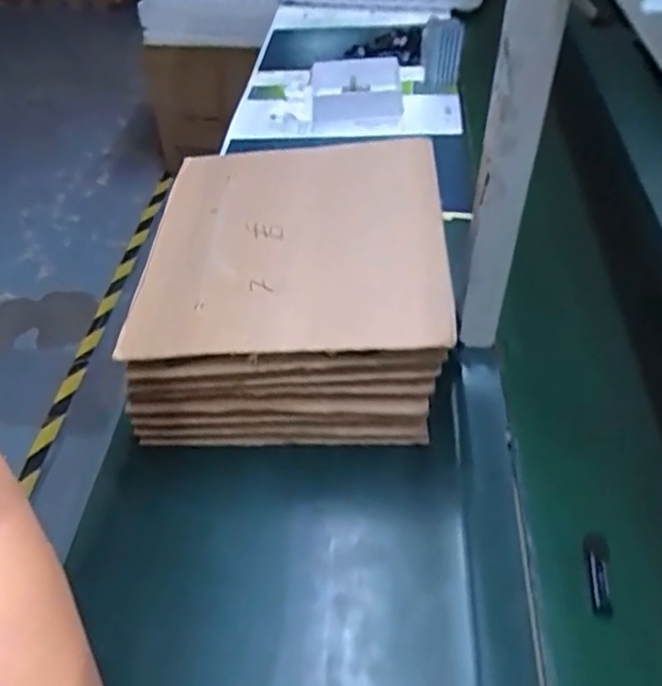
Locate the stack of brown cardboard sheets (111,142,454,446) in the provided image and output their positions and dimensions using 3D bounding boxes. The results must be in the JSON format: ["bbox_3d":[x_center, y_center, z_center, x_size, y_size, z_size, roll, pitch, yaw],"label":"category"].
[{"bbox_3d":[-0.037,-0.078,0.766,0.306,0.182,0.380,2,45,3],"label":"stack of brown cardboard sheets"}]

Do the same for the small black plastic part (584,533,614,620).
[{"bbox_3d":[0.231,0.199,0.576,0.016,0.020,0.076,7,46,8],"label":"small black plastic part"}]

